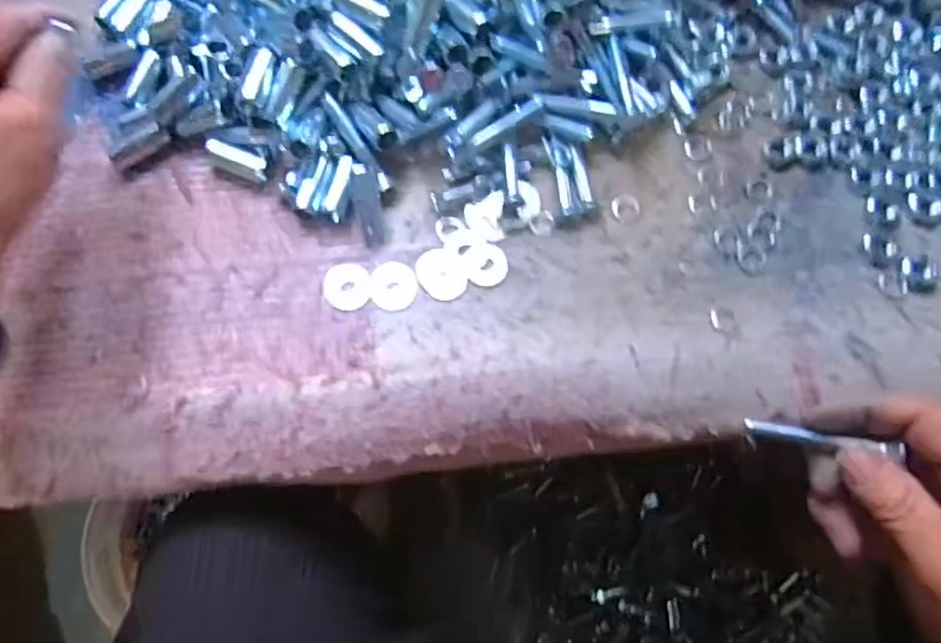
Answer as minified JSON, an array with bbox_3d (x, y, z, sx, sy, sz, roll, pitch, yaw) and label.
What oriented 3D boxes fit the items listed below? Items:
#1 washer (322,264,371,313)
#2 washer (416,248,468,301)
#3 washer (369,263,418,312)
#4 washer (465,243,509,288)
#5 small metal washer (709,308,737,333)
[{"bbox_3d":[-0.063,-0.018,0.319,0.026,0.004,0.024,0,73,-1],"label":"washer"},{"bbox_3d":[-0.015,-0.025,0.318,0.027,0.004,0.025,0,73,-1],"label":"washer"},{"bbox_3d":[-0.039,-0.018,0.318,0.025,0.004,0.026,2,73,0],"label":"washer"},{"bbox_3d":[0.008,-0.030,0.321,0.021,0.004,0.023,0,73,-1],"label":"washer"},{"bbox_3d":[0.126,-0.001,0.309,0.013,0.006,0.014,-5,74,-1],"label":"small metal washer"}]

